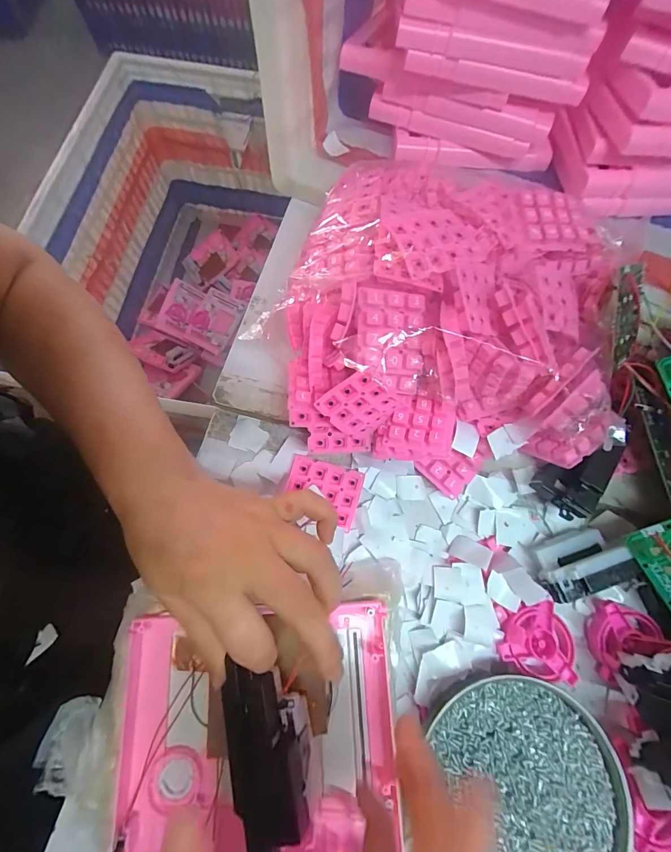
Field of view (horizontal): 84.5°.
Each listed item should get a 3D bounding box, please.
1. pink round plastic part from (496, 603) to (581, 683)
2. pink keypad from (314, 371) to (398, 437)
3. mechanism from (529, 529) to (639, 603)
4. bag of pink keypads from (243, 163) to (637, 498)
[{"bbox_3d":[0.147,0.154,0.266,0.052,0.009,0.049,0,72,-1],"label":"pink round plastic part"},{"bbox_3d":[0.018,-0.014,0.275,0.046,0.053,0.007,-36,36,24],"label":"pink keypad"},{"bbox_3d":[0.182,0.101,0.274,0.063,0.029,0.038,-18,73,-7],"label":"mechanism"},{"bbox_3d":[0.087,-0.084,0.295,0.254,0.107,0.231,17,73,4],"label":"bag of pink keypads"}]

